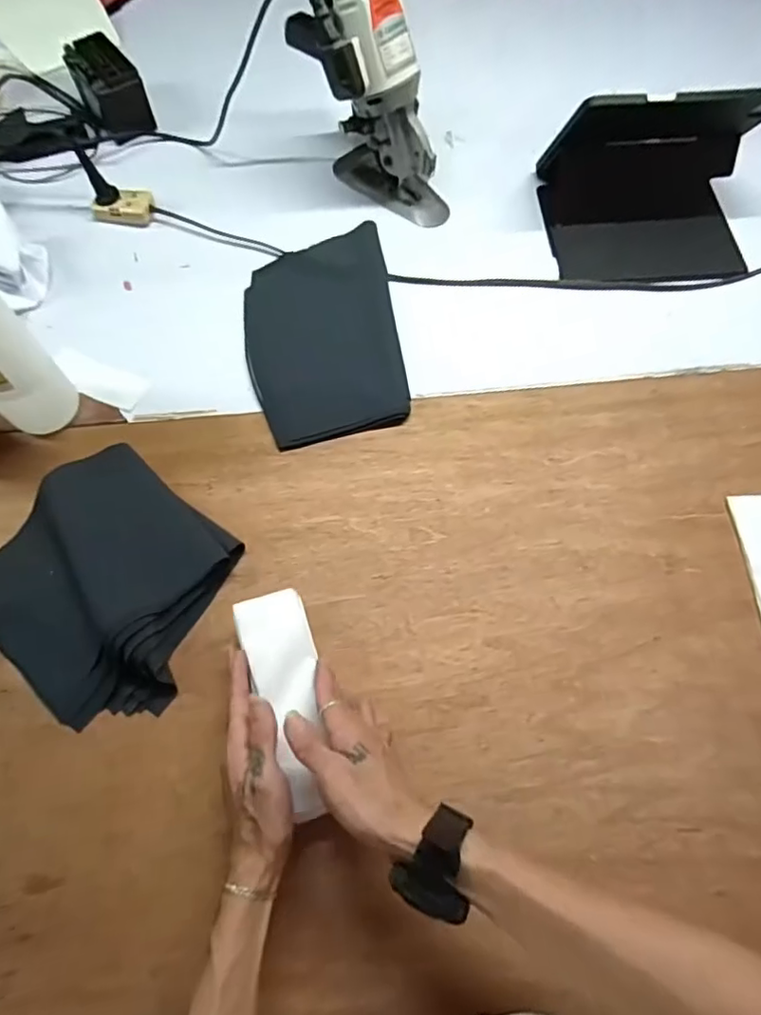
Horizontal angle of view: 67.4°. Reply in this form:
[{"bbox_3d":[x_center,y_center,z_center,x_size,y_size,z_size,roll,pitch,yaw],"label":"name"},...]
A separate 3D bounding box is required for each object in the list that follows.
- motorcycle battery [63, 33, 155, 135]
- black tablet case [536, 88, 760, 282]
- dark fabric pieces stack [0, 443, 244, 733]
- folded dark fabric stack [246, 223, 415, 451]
[{"bbox_3d":[-0.400,-0.624,0.840,0.063,0.082,0.125,-36,71,-14],"label":"motorcycle battery"},{"bbox_3d":[0.355,-0.415,0.727,0.256,0.173,0.179,1,67,0],"label":"black tablet case"},{"bbox_3d":[-0.272,0.074,0.566,0.230,0.051,0.221,36,71,14],"label":"dark fabric pieces stack"},{"bbox_3d":[-0.073,-0.222,0.717,0.185,0.017,0.305,-8,67,-4],"label":"folded dark fabric stack"}]

